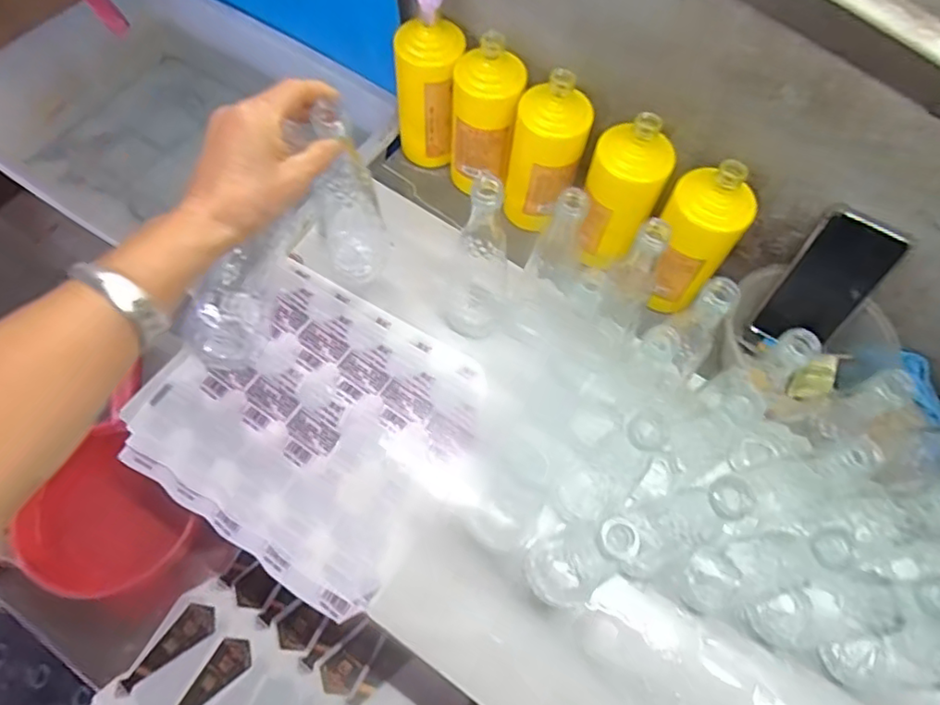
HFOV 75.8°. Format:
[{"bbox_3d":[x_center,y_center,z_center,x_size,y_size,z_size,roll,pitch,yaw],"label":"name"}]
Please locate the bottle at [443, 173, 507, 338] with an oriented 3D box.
[{"bbox_3d":[0.007,-0.094,0.597,0.065,0.203,0.074,2,66,0],"label":"bottle"}]

